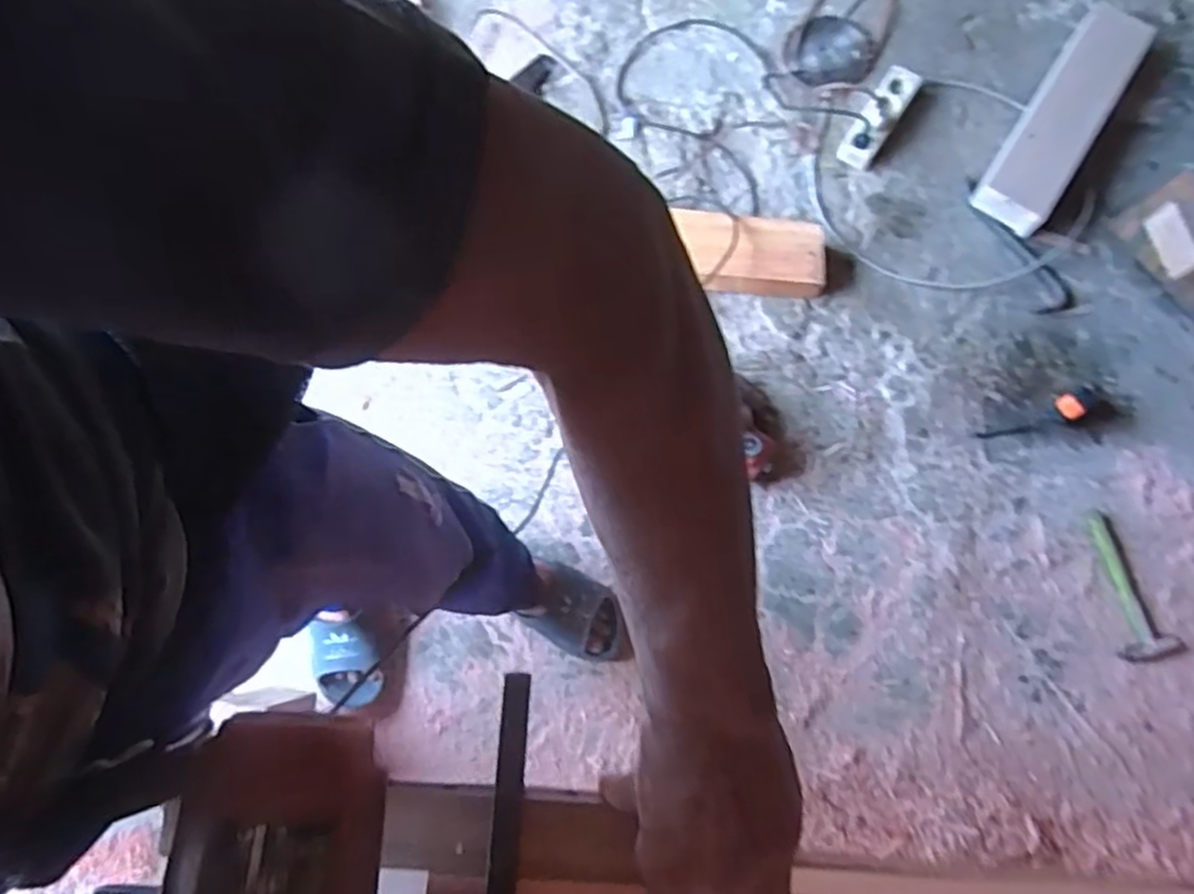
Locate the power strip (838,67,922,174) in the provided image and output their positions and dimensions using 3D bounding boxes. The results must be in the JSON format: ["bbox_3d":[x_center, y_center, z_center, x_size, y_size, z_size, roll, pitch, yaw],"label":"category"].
[{"bbox_3d":[0.525,-0.614,1.380,0.066,0.048,0.210,32,80,8],"label":"power strip"}]

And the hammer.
[{"bbox_3d":[0.861,0.225,1.210,0.096,0.029,0.235,-11,77,-1],"label":"hammer"}]

